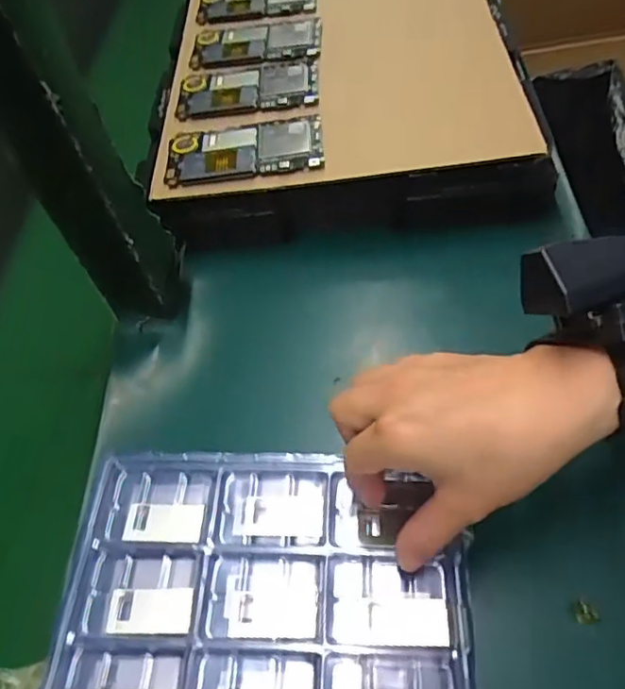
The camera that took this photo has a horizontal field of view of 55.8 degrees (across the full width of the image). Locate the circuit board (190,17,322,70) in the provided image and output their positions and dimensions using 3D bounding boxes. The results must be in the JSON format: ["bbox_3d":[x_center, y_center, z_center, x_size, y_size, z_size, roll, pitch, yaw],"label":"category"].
[{"bbox_3d":[-0.055,-0.285,0.555,0.121,0.015,0.072,2,53,8],"label":"circuit board"}]

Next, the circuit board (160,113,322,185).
[{"bbox_3d":[-0.055,-0.153,0.464,0.122,0.008,0.066,-6,56,7],"label":"circuit board"}]

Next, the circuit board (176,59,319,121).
[{"bbox_3d":[-0.058,-0.224,0.513,0.123,0.011,0.072,-7,53,7],"label":"circuit board"}]

